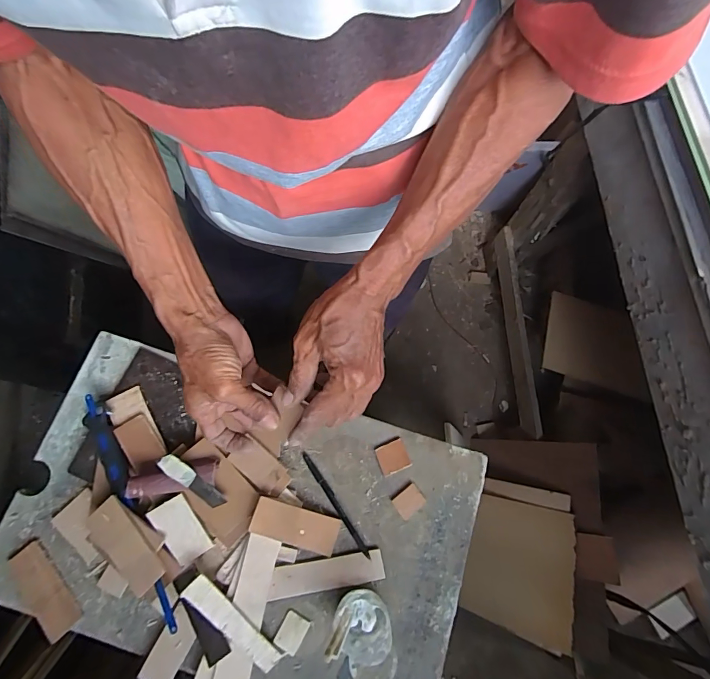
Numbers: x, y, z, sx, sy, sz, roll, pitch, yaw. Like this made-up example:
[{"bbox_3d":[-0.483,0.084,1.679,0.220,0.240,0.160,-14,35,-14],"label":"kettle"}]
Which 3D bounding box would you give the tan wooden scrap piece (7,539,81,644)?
[{"bbox_3d":[-0.370,0.298,0.484,0.040,0.009,0.111,-39,75,-21],"label":"tan wooden scrap piece"}]

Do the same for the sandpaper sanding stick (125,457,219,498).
[{"bbox_3d":[-0.220,0.169,0.497,0.103,0.017,0.033,-7,72,-14],"label":"sandpaper sanding stick"}]

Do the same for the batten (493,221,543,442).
[{"bbox_3d":[0.429,-0.029,1.090,0.027,0.083,0.559,-2,74,-2],"label":"batten"}]

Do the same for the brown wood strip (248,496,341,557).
[{"bbox_3d":[-0.073,0.230,0.501,0.107,0.005,0.043,23,72,-13],"label":"brown wood strip"}]

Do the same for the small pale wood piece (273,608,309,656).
[{"bbox_3d":[-0.076,0.352,0.488,0.030,0.004,0.039,30,75,7],"label":"small pale wood piece"}]

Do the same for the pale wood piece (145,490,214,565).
[{"bbox_3d":[-0.211,0.232,0.493,0.043,0.004,0.078,-31,95,-18],"label":"pale wood piece"}]

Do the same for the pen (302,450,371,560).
[{"bbox_3d":[-0.026,0.211,0.524,0.009,0.009,0.148,-32,77,-10],"label":"pen"}]

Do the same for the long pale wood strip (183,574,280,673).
[{"bbox_3d":[-0.141,0.328,0.465,0.028,0.008,0.137,-43,98,-25],"label":"long pale wood strip"}]

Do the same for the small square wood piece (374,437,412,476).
[{"bbox_3d":[0.050,0.158,0.547,0.039,0.004,0.039,-21,75,-7],"label":"small square wood piece"}]

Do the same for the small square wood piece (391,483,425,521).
[{"bbox_3d":[0.070,0.211,0.532,0.037,0.006,0.031,-36,78,-11],"label":"small square wood piece"}]

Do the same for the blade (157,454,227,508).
[{"bbox_3d":[-0.196,0.172,0.492,0.090,0.006,0.021,39,76,-3],"label":"blade"}]

